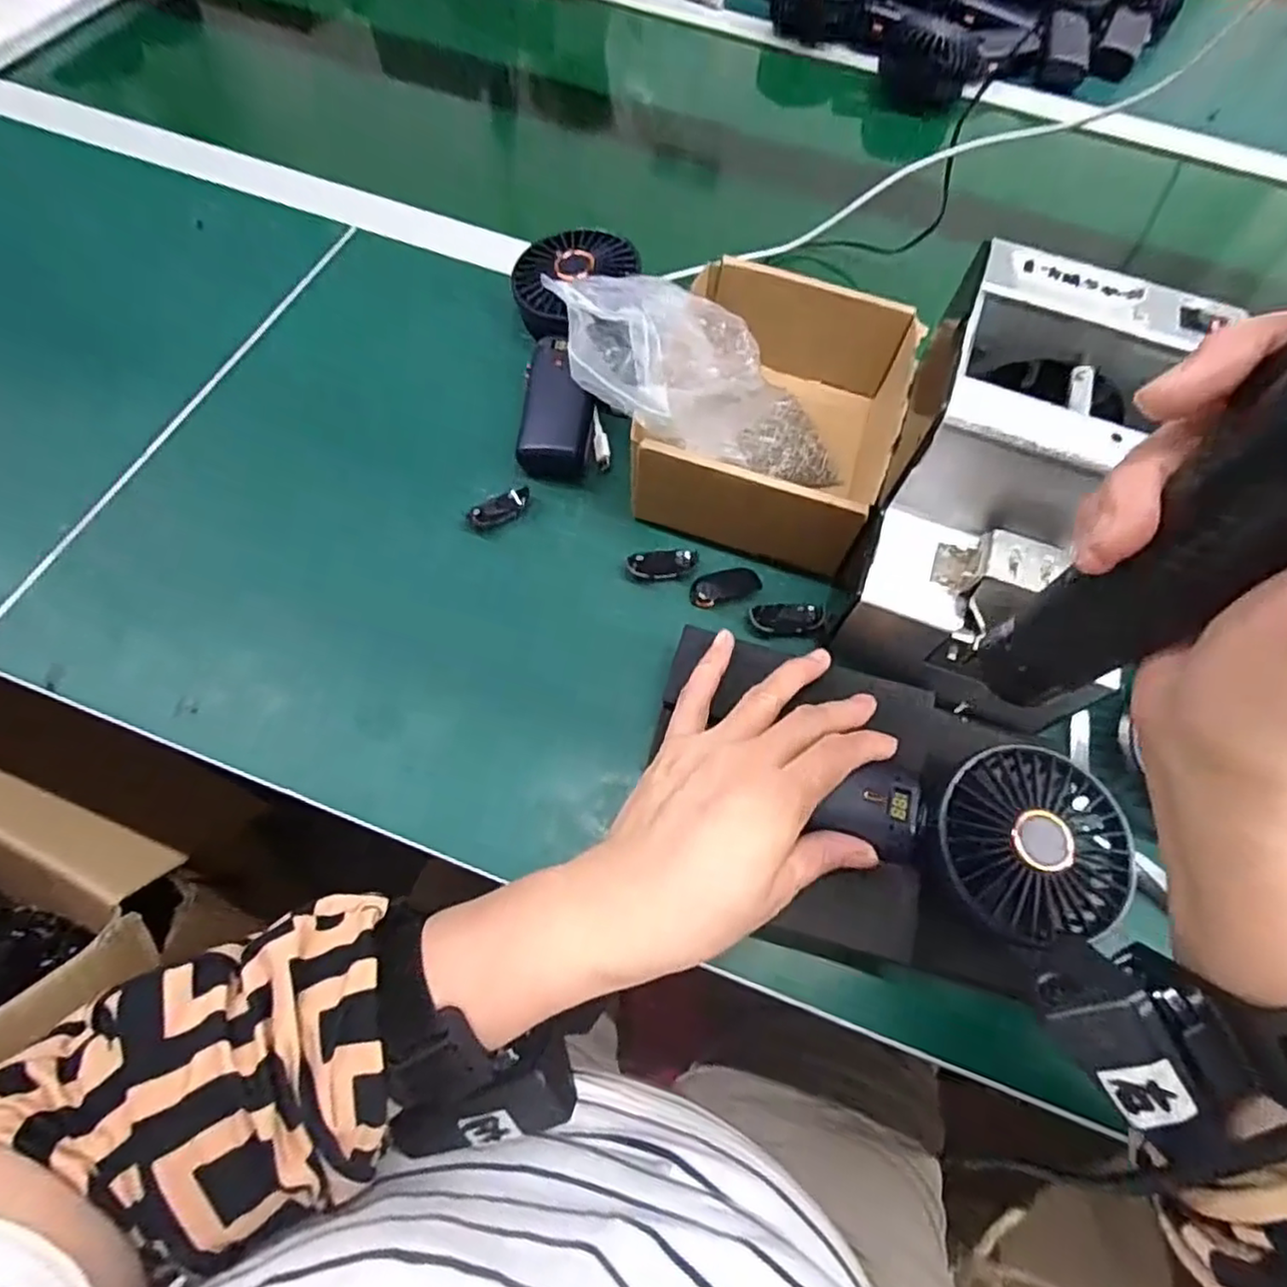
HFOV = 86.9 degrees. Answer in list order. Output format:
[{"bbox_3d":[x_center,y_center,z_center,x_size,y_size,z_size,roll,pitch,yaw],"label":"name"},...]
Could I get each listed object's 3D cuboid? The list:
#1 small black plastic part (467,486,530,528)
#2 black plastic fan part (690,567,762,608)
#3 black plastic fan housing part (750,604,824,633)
[{"bbox_3d":[-0.087,-0.082,0.412,0.040,0.007,0.017,-32,71,-17],"label":"small black plastic part"},{"bbox_3d":[0.048,-0.035,0.400,0.041,0.005,0.018,-19,68,-12],"label":"black plastic fan part"},{"bbox_3d":[0.083,-0.015,0.393,0.042,0.007,0.019,-4,65,-6],"label":"black plastic fan housing part"}]

